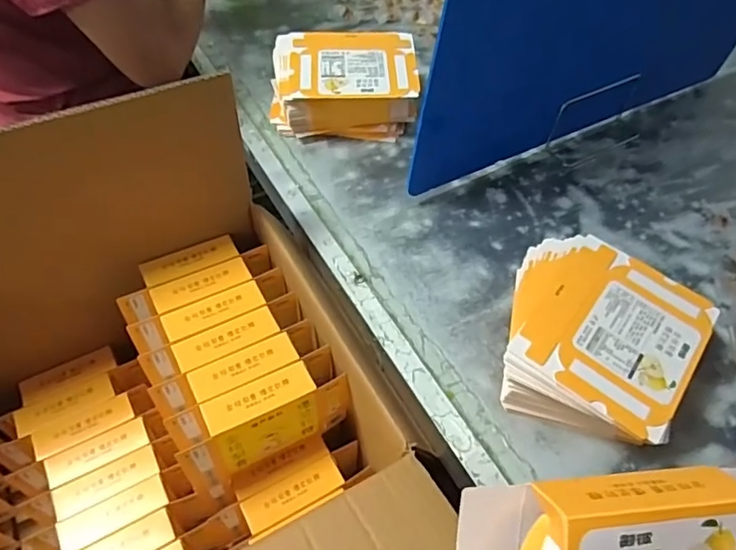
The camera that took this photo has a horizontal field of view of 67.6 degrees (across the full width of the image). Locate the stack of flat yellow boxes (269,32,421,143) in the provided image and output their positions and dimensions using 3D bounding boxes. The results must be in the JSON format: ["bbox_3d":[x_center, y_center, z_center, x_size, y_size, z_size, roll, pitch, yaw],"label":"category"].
[{"bbox_3d":[-0.040,-0.262,0.767,0.186,0.089,0.140,0,51,-4],"label":"stack of flat yellow boxes"}]

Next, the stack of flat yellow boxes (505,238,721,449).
[{"bbox_3d":[0.210,0.063,0.527,0.171,0.078,0.179,31,56,20],"label":"stack of flat yellow boxes"}]

